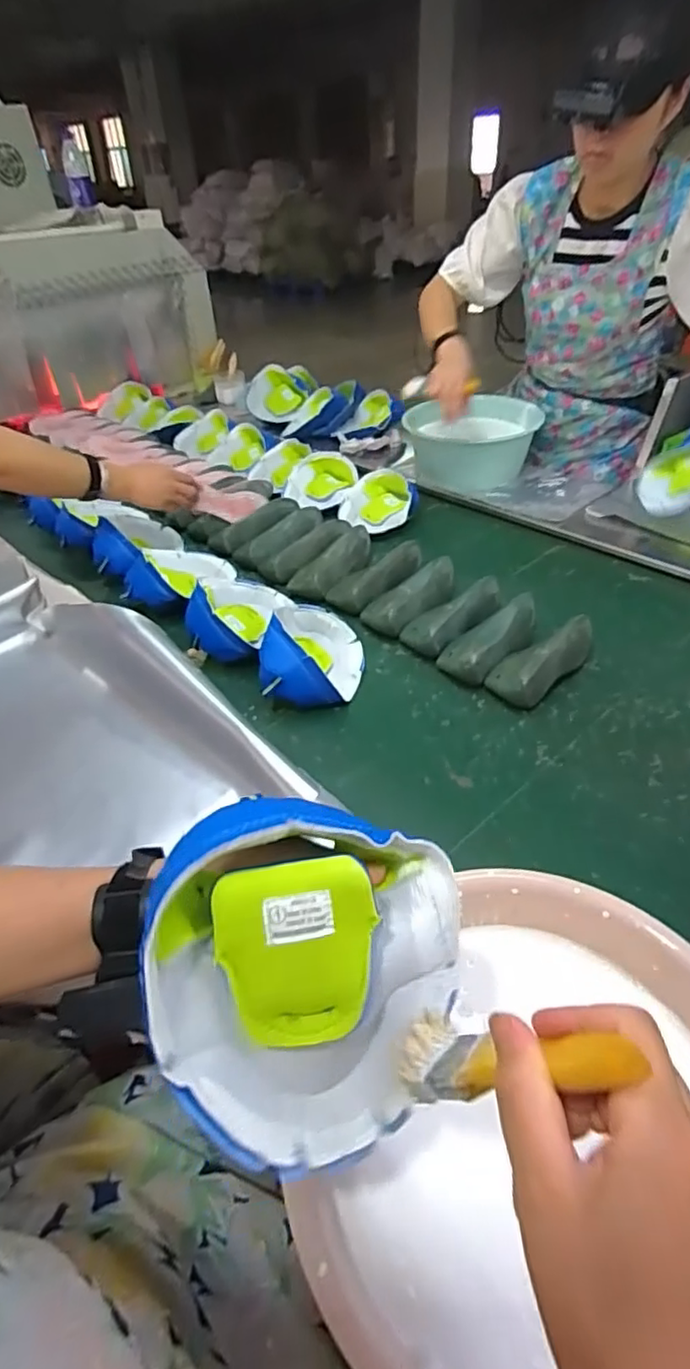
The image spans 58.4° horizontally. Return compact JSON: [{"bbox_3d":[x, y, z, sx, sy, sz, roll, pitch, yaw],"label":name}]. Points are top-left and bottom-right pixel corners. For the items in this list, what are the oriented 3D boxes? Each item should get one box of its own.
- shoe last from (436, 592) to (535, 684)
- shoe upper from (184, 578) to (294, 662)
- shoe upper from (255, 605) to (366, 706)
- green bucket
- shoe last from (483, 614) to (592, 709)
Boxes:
[{"bbox_3d":[0.227,-0.071,0.936,0.185,0.062,0.084,-28,46,-25],"label":"shoe last"},{"bbox_3d":[-0.172,-0.120,0.984,0.129,0.076,0.196,6,42,11],"label":"shoe upper"},{"bbox_3d":[-0.042,-0.057,0.909,0.133,0.087,0.212,3,41,8],"label":"shoe upper"},{"bbox_3d":[0.293,-0.567,1.438,0.289,0.119,0.281,12,43,18],"label":"green bucket"},{"bbox_3d":[0.288,-0.042,0.897,0.188,0.065,0.084,-34,49,-31],"label":"shoe last"}]

